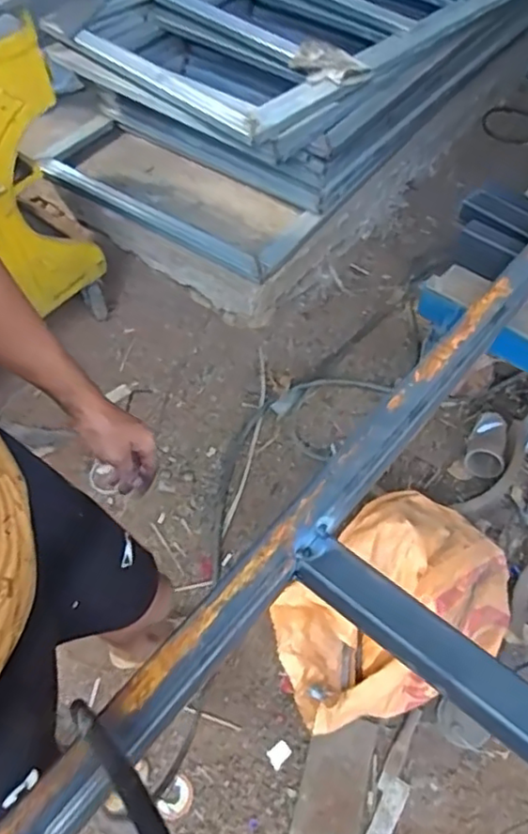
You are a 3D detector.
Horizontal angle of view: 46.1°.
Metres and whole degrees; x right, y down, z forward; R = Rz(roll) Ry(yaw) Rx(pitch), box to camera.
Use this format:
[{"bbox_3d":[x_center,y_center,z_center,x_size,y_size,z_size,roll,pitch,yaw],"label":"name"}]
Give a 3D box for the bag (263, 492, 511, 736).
[{"bbox_3d":[0.265,0.380,1.246,0.484,0.257,0.346,-25,59,-18],"label":"bag"}]

